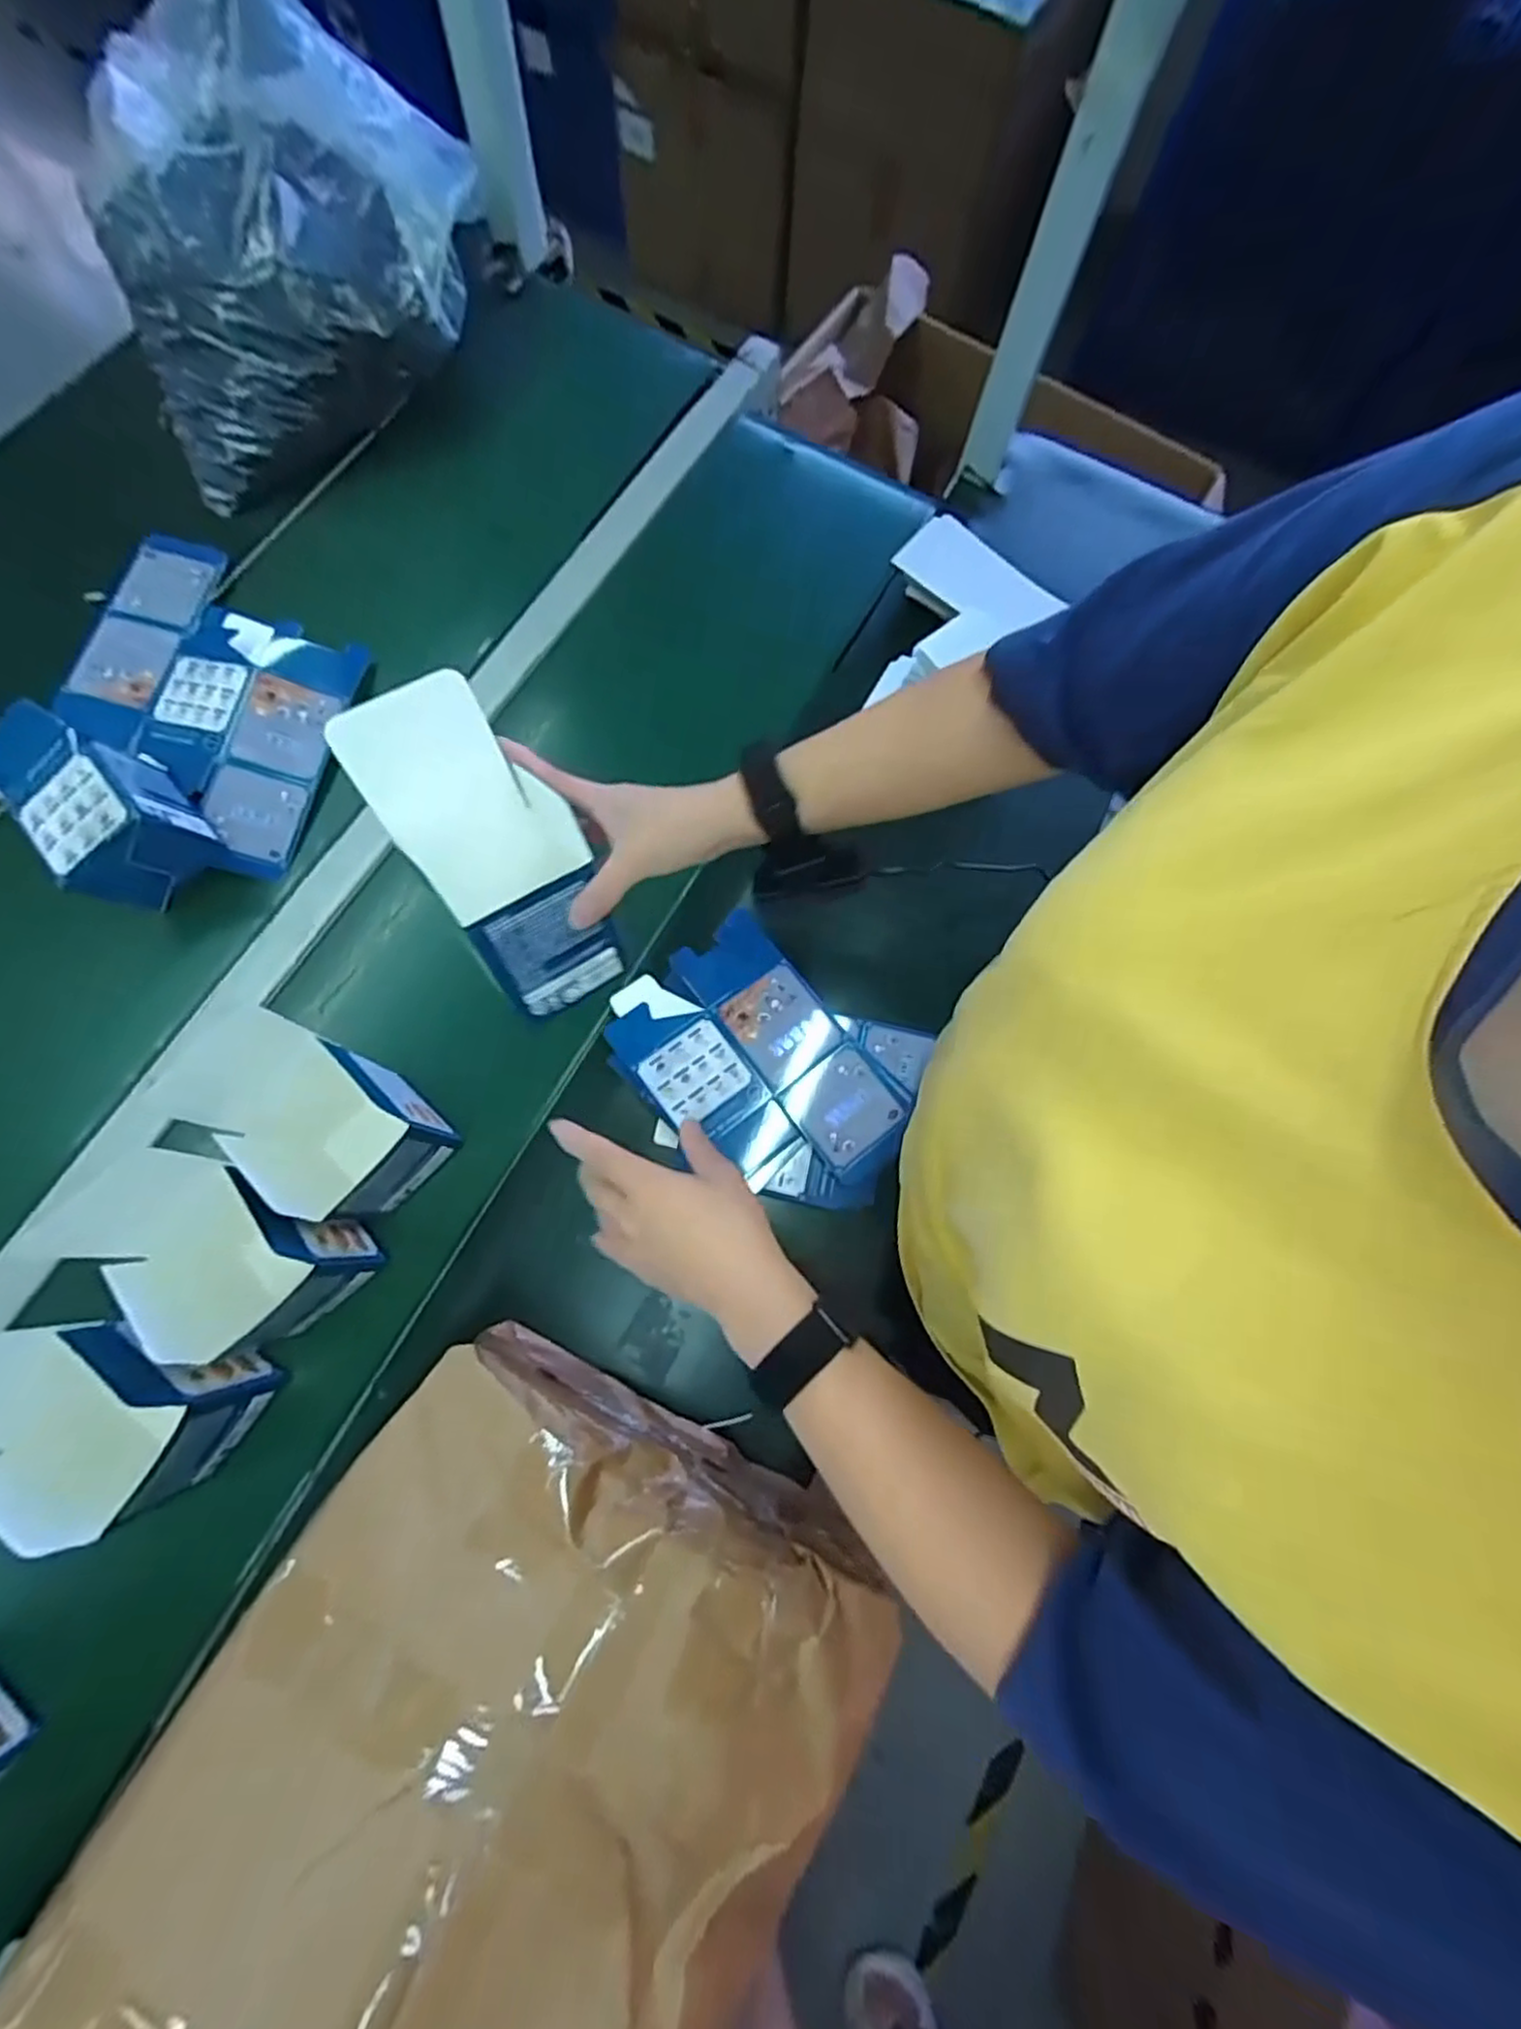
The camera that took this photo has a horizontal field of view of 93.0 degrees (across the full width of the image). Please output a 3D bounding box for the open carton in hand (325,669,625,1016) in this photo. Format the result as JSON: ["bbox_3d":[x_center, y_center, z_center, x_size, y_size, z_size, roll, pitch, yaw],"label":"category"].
[{"bbox_3d":[-0.149,-0.094,0.422,0.089,0.049,0.194,-32,112,-9],"label":"open carton in hand"}]

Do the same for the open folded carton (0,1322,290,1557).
[{"bbox_3d":[-0.424,0.245,0.456,0.138,0.131,0.097,28,76,6],"label":"open folded carton"}]

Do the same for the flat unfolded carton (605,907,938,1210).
[{"bbox_3d":[0.007,0.038,0.600,0.247,0.022,0.179,34,77,8],"label":"flat unfolded carton"}]

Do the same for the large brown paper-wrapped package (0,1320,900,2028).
[{"bbox_3d":[-0.190,0.502,0.394,0.337,0.134,0.552,30,76,7],"label":"large brown paper-wrapped package"}]

